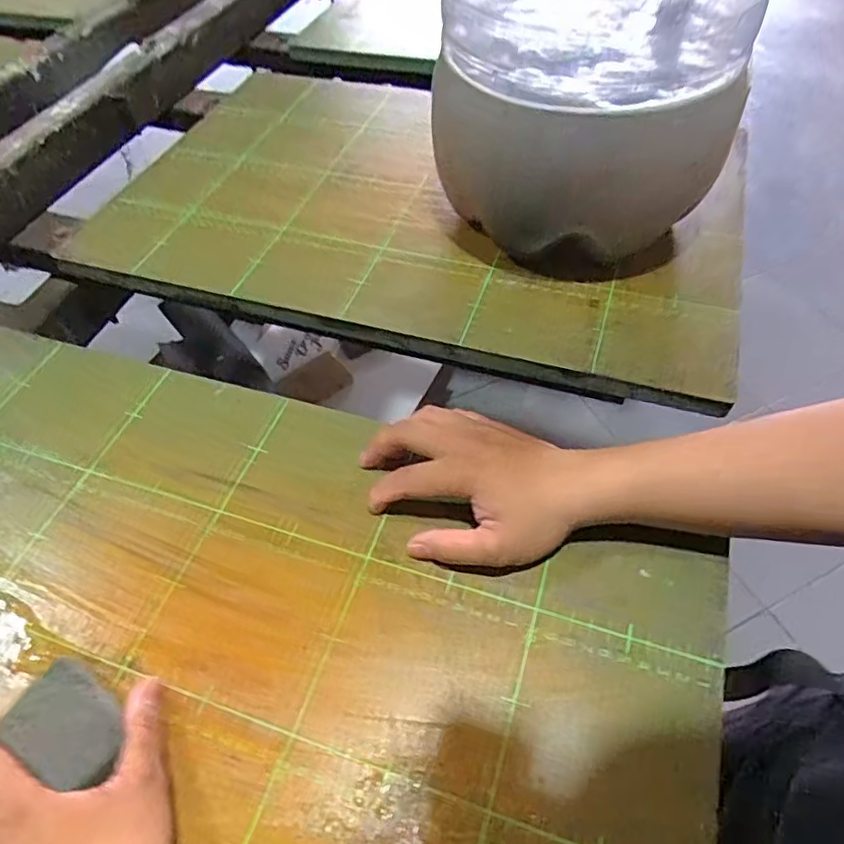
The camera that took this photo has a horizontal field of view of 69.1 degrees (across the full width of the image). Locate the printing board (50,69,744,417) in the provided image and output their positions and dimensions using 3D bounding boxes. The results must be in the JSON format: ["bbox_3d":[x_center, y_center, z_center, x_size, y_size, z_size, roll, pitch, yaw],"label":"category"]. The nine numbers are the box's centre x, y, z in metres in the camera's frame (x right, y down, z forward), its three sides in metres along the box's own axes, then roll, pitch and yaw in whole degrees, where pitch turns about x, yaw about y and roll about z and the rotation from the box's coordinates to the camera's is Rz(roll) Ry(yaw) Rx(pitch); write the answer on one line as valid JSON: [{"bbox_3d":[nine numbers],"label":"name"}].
[{"bbox_3d":[0.000,-0.235,0.607,0.592,0.019,0.396,14,53,12],"label":"printing board"}]

